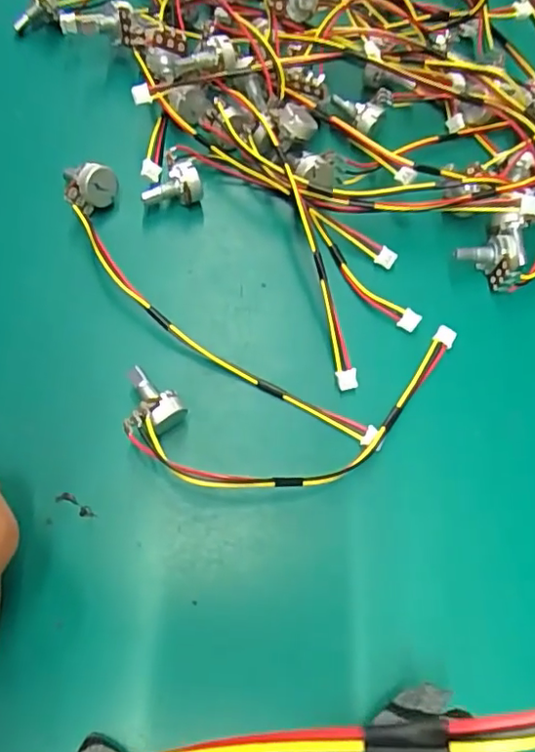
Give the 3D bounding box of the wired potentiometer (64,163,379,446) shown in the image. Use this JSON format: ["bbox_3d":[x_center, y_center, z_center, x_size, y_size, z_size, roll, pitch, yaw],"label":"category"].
[{"bbox_3d":[-0.028,-0.027,0.225,0.029,0.017,0.165,-42,75,-16],"label":"wired potentiometer"}]

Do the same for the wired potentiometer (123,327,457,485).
[{"bbox_3d":[0.016,0.013,0.209,0.125,0.024,0.049,-11,69,-6],"label":"wired potentiometer"}]

